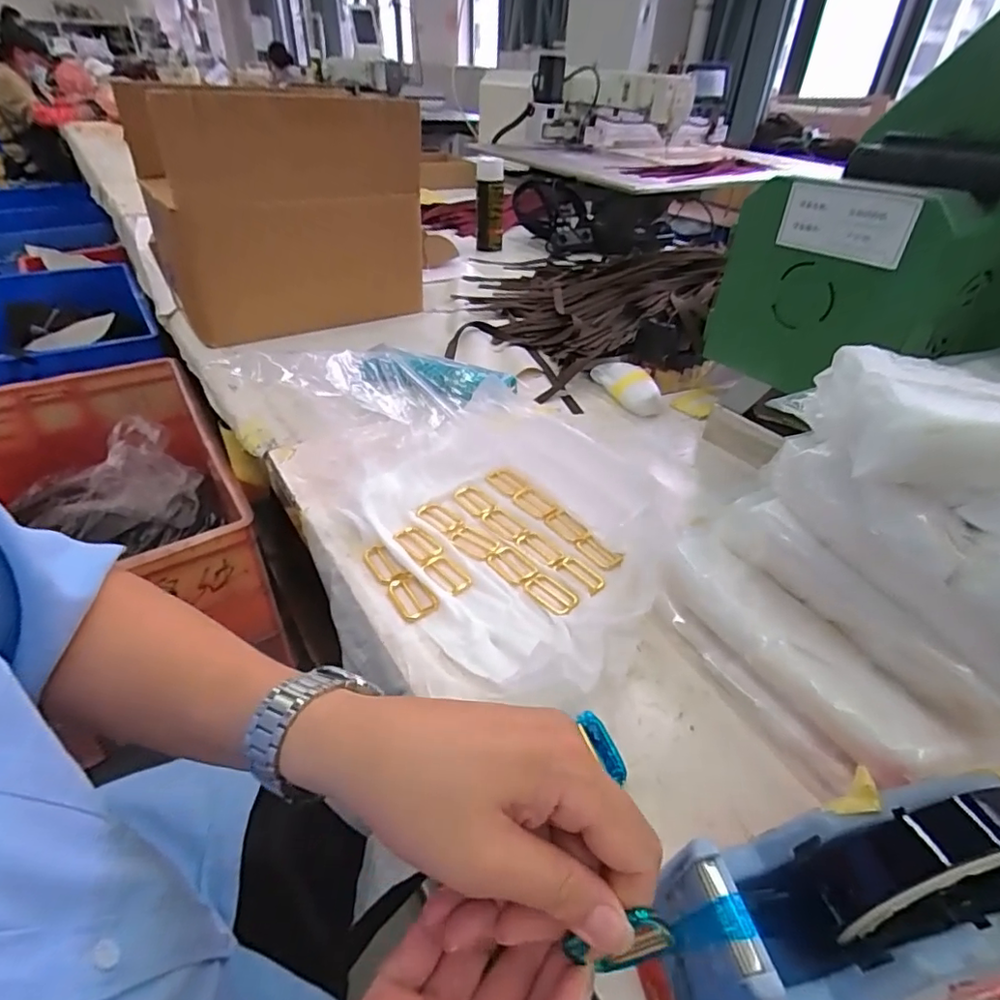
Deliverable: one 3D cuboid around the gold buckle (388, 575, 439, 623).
[{"bbox_3d":[-0.074,0.080,0.464,0.031,0.005,0.051,-34,49,-22],"label":"gold buckle"}]

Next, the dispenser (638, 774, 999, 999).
[{"bbox_3d":[0.168,0.185,0.253,0.193,0.117,0.080,-7,40,-11],"label":"dispenser"}]

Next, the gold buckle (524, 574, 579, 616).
[{"bbox_3d":[0.045,0.079,0.475,0.028,0.007,0.051,-26,46,-30],"label":"gold buckle"}]

